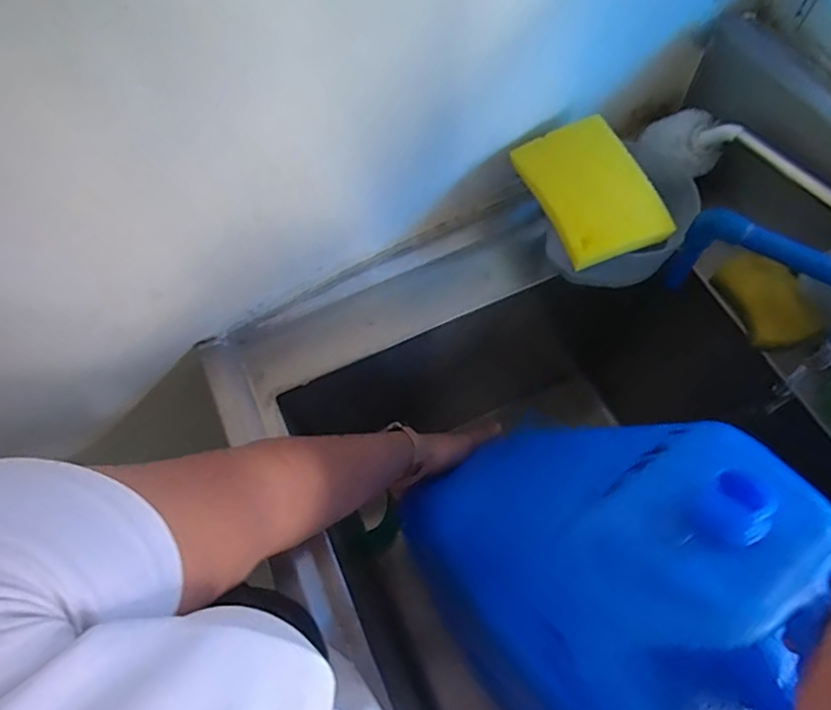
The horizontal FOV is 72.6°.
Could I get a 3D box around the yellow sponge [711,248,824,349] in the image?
[{"bbox_3d":[0.351,-0.055,0.568,0.058,0.026,0.104,-15,65,-4],"label":"yellow sponge"}]

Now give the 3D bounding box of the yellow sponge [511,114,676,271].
[{"bbox_3d":[0.167,-0.163,0.543,0.093,0.031,0.151,-19,66,-6],"label":"yellow sponge"}]

